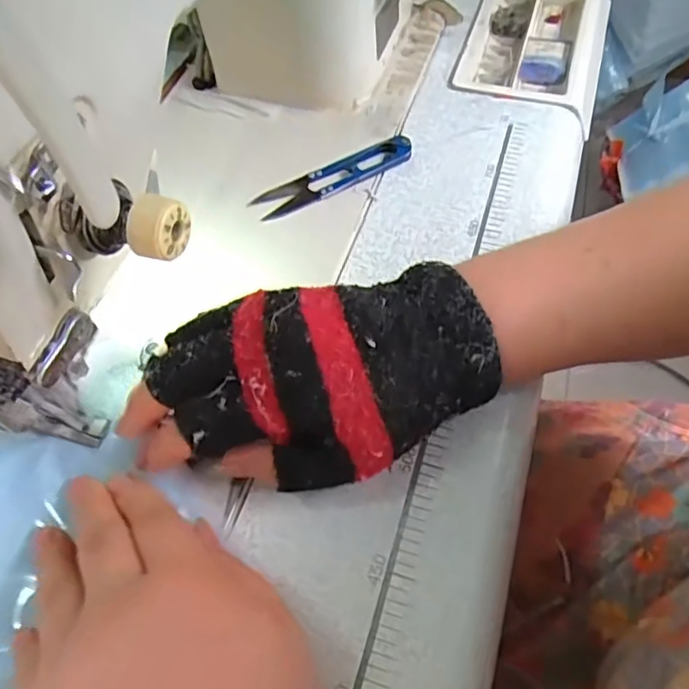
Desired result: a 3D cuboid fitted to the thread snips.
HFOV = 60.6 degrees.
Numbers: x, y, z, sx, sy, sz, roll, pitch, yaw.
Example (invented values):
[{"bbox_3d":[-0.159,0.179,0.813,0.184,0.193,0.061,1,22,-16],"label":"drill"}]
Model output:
[{"bbox_3d":[-0.007,-0.106,0.366,0.103,0.012,0.024,-24,59,-13],"label":"thread snips"}]

